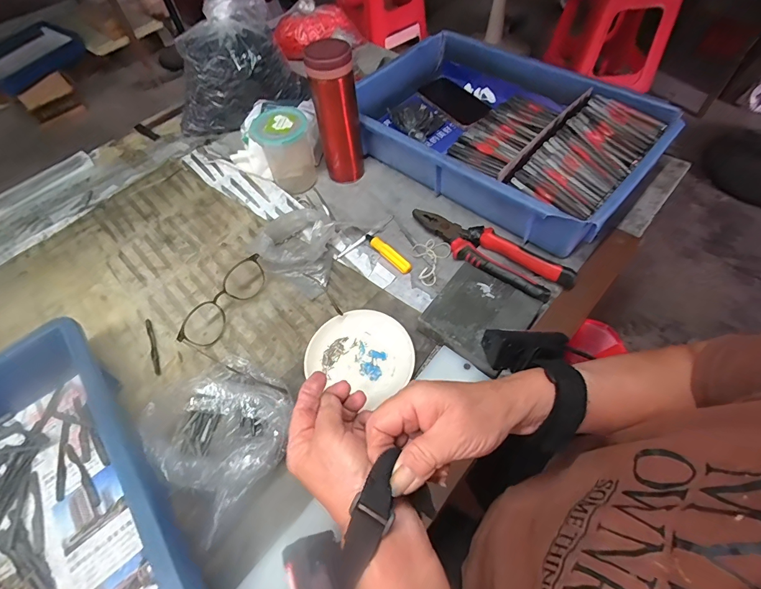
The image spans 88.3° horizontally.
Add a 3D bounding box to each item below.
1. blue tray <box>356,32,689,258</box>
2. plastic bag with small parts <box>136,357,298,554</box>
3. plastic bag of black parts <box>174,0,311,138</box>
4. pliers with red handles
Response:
[{"bbox_3d":[0.179,-0.261,0.608,0.442,0.080,0.310,38,67,24],"label":"blue tray"},{"bbox_3d":[-0.155,0.130,0.392,0.129,0.058,0.146,-39,61,-21],"label":"plastic bag with small parts"},{"bbox_3d":[-0.249,-0.398,0.654,0.177,0.197,0.174,15,58,14],"label":"plastic bag of black parts"},{"bbox_3d":[0.134,-0.058,0.510,0.221,0.023,0.057,34,65,23],"label":"pliers with red handles"}]

